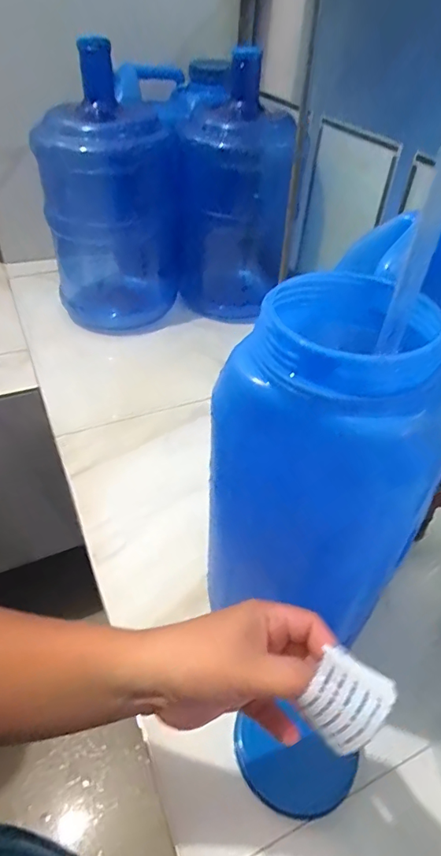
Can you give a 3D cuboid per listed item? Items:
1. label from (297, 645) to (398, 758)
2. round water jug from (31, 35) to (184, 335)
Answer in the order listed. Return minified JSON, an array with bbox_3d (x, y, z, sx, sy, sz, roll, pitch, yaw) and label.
[{"bbox_3d":[0.079,0.169,0.299,0.046,0.022,0.051,32,50,26],"label":"label"},{"bbox_3d":[-0.225,-0.442,0.969,0.245,0.463,0.264,-10,45,-15],"label":"round water jug"}]

